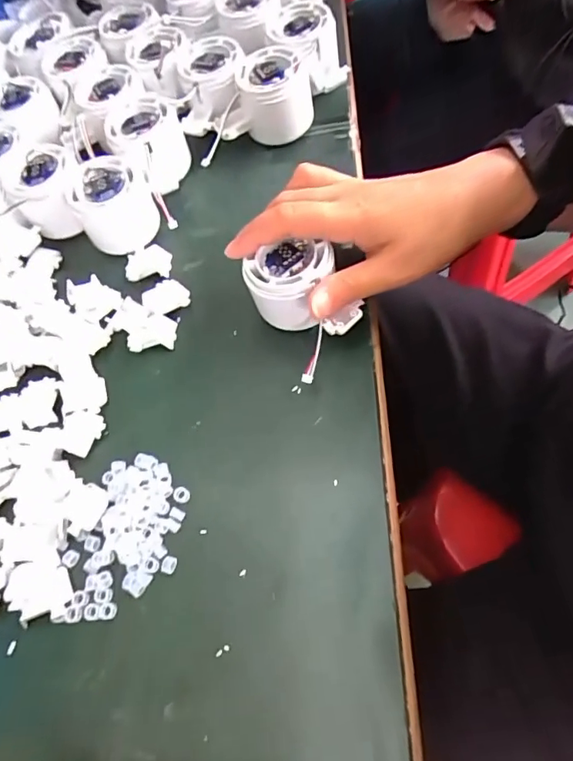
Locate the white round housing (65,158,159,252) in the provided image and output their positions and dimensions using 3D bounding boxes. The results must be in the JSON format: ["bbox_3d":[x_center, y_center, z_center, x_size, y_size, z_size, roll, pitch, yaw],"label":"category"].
[{"bbox_3d":[-0.131,-0.133,0.392,0.058,0.040,0.067,-25,67,-8],"label":"white round housing"}]

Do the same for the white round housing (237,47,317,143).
[{"bbox_3d":[-0.008,-0.235,0.424,0.057,0.052,0.057,-4,64,7],"label":"white round housing"}]

